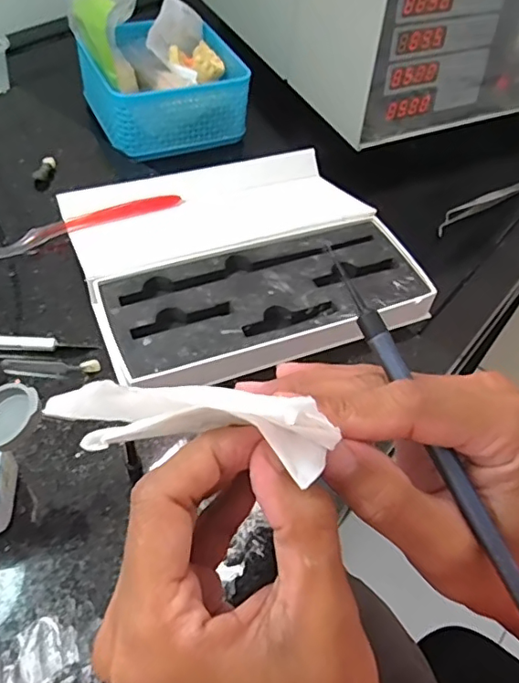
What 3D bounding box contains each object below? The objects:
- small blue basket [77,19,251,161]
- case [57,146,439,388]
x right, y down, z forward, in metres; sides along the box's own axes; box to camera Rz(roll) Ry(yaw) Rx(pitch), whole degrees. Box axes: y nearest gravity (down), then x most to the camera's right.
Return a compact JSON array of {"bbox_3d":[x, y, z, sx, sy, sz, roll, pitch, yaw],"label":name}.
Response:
[{"bbox_3d":[-0.090,-0.238,0.521,0.145,0.069,0.110,-23,58,-23],"label":"small blue basket"},{"bbox_3d":[-0.013,-0.062,0.400,0.213,0.034,0.196,-15,55,-18],"label":"case"}]

